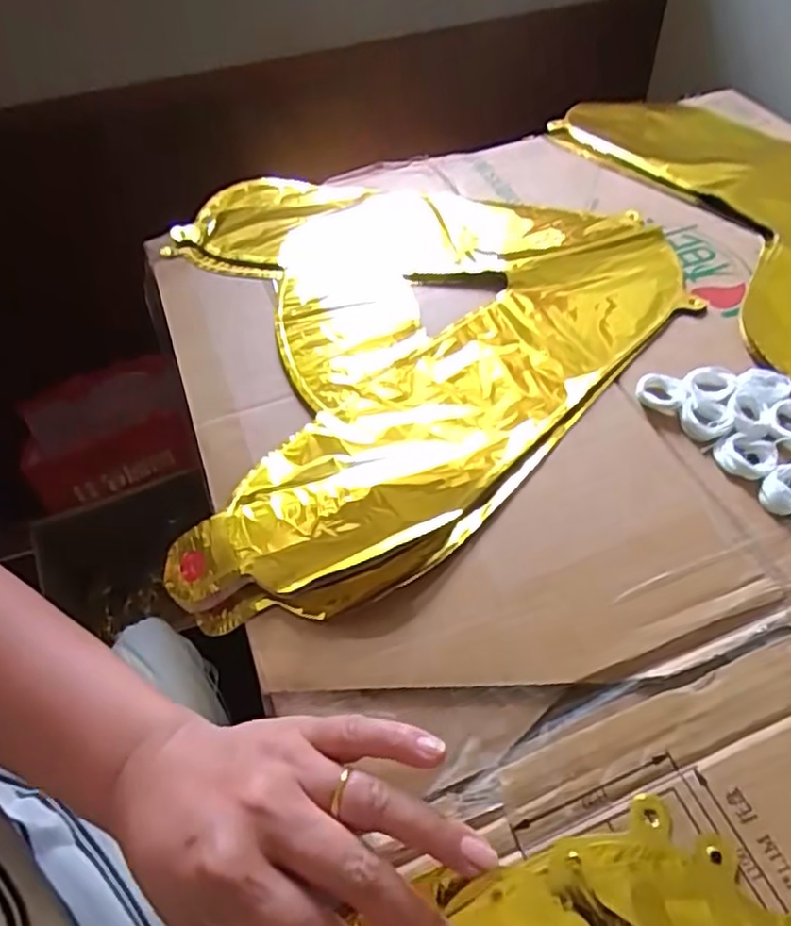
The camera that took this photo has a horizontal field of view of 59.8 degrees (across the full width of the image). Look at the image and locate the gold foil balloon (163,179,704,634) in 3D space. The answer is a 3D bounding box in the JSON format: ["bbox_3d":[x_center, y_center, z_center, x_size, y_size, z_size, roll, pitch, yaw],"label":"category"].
[{"bbox_3d":[0.029,-0.097,0.461,0.344,0.015,0.392,-11,51,-5],"label":"gold foil balloon"}]

